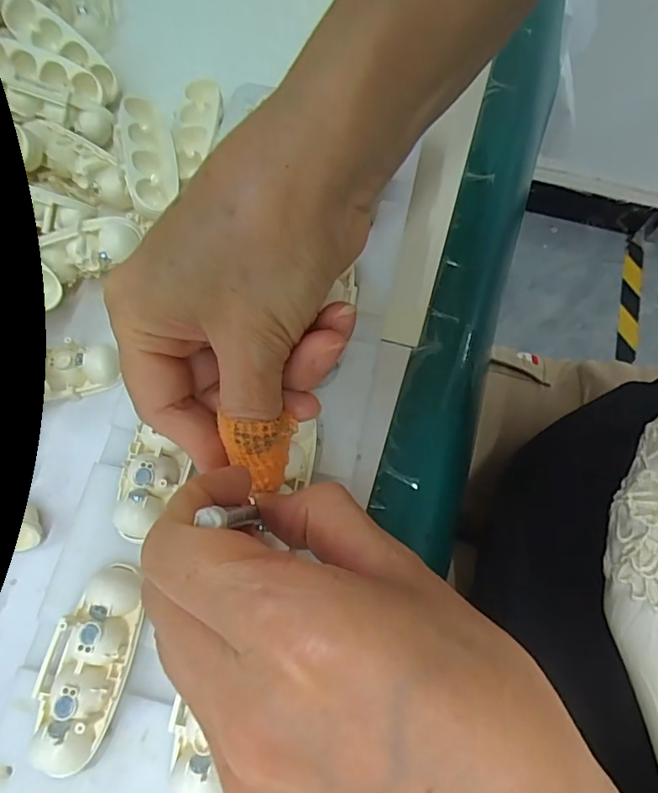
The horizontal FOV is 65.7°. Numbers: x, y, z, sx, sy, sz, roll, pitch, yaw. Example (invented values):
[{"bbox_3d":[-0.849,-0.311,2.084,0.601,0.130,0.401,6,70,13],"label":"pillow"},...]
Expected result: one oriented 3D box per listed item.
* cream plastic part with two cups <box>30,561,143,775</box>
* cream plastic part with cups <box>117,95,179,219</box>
[{"bbox_3d":[-0.081,0.088,0.170,0.026,0.017,0.060,11,72,3],"label":"cream plastic part with two cups"},{"bbox_3d":[-0.086,-0.112,0.239,0.025,0.014,0.065,-1,71,-36],"label":"cream plastic part with cups"}]

